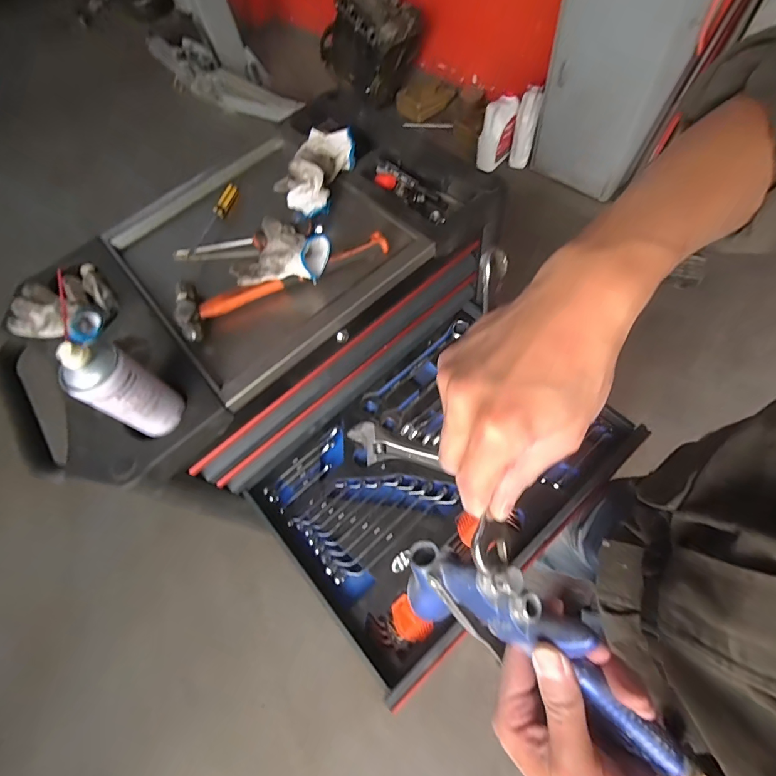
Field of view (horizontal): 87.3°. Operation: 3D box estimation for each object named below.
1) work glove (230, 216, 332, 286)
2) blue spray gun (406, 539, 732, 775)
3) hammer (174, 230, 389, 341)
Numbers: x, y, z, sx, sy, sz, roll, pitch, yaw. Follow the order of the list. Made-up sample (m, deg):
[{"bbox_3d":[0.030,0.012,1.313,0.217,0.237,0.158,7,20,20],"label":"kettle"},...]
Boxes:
[{"bbox_3d":[-0.166,-0.198,0.611,0.153,0.049,0.122,18,65,16],"label":"work glove"},{"bbox_3d":[0.109,0.172,0.235,0.228,0.078,0.051,35,73,12],"label":"blue spray gun"},{"bbox_3d":[-0.165,-0.177,0.615,0.327,0.028,0.094,-27,62,-8],"label":"hammer"}]

